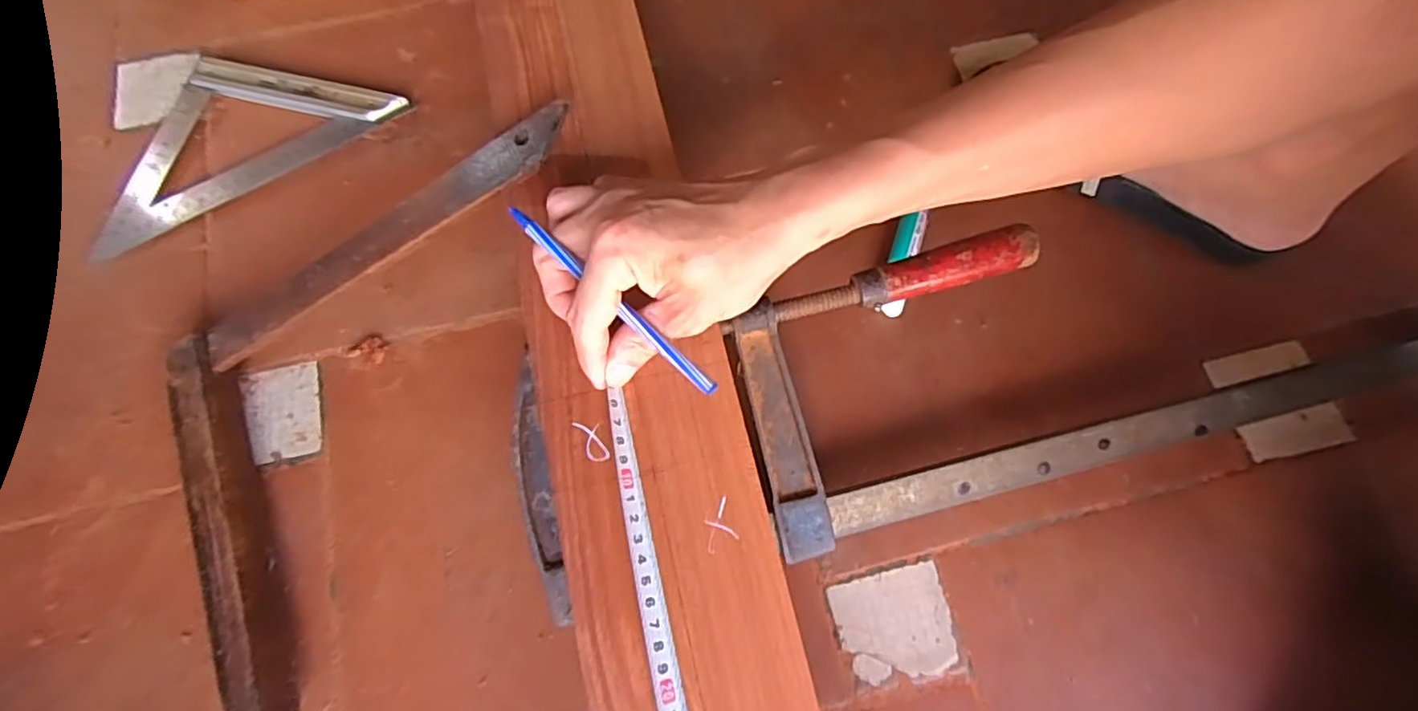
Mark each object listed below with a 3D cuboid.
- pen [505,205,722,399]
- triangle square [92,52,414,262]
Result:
[{"bbox_3d":[-0.049,-0.028,0.319,0.138,0.006,0.008,42,75,4],"label":"pen"},{"bbox_3d":[-0.380,-0.186,0.508,0.244,0.021,0.126,-30,76,-11],"label":"triangle square"}]

